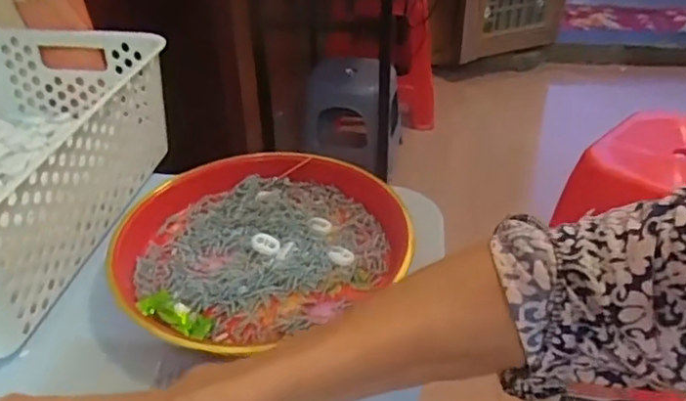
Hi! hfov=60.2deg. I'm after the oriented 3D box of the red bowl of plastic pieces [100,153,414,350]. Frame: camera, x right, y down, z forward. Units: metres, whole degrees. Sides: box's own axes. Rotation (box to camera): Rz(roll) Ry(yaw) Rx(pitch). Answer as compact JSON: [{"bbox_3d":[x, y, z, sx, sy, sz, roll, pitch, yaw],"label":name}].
[{"bbox_3d":[-0.069,0.029,0.467,0.214,0.034,0.214,2,36,-1],"label":"red bowl of plastic pieces"}]

